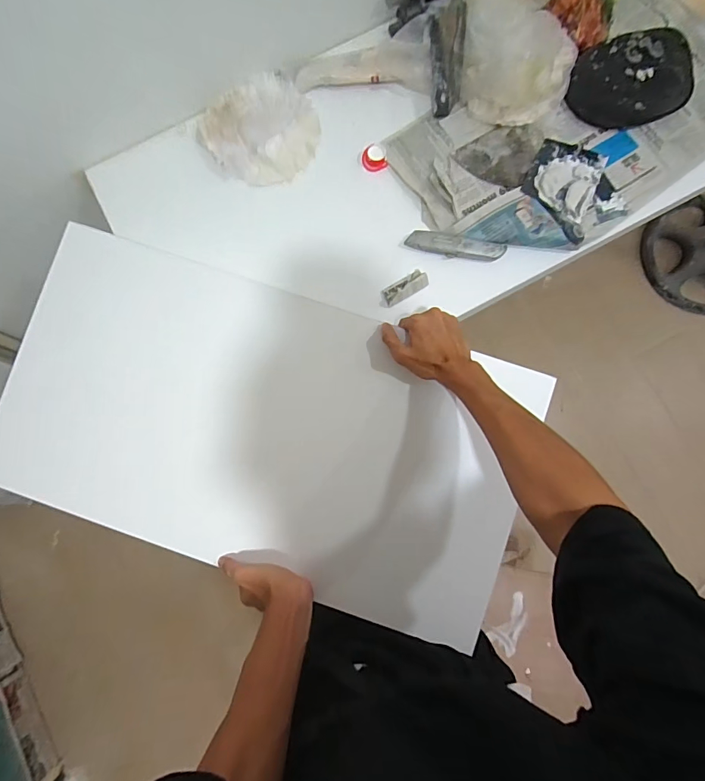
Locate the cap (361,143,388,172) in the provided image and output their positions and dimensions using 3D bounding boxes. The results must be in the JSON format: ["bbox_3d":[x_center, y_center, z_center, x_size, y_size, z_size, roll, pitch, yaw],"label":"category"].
[{"bbox_3d":[0.035,-0.370,0.671,0.038,0.014,0.044,-11,82,0],"label":"cap"}]

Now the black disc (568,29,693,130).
[{"bbox_3d":[0.432,-0.487,0.659,0.186,0.035,0.141,-3,82,1],"label":"black disc"}]

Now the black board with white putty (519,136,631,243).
[{"bbox_3d":[0.340,-0.318,0.648,0.142,0.031,0.157,-36,83,-3],"label":"black board with white putty"}]

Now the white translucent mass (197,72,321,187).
[{"bbox_3d":[-0.147,-0.419,0.678,0.181,0.024,0.182,0,82,2],"label":"white translucent mass"}]

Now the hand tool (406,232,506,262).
[{"bbox_3d":[0.156,-0.219,0.643,0.144,0.017,0.032,14,83,3],"label":"hand tool"}]

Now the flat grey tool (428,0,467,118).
[{"bbox_3d":[0.143,-0.507,0.643,0.051,0.042,0.151,-2,102,1],"label":"flat grey tool"}]

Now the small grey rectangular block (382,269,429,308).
[{"bbox_3d":[0.079,-0.156,0.638,0.070,0.020,0.030,-30,83,-3],"label":"small grey rectangular block"}]

